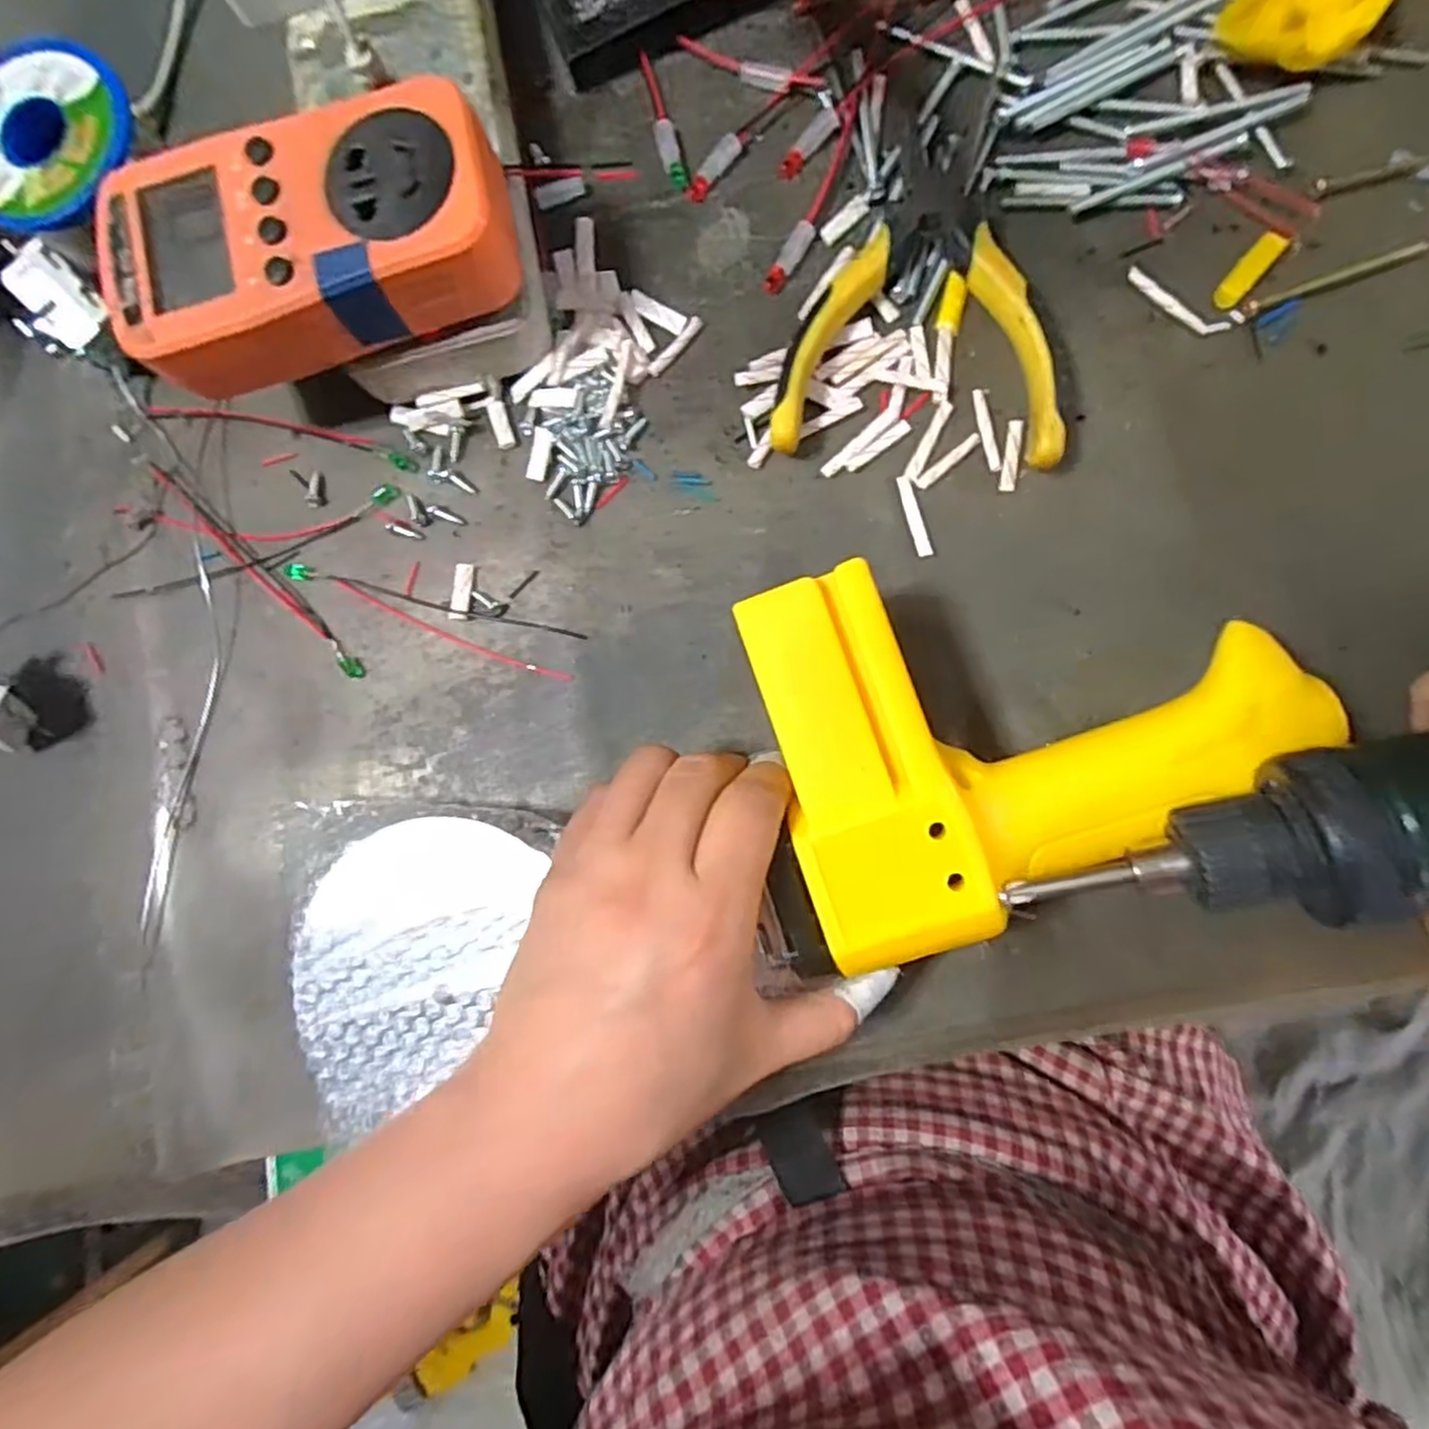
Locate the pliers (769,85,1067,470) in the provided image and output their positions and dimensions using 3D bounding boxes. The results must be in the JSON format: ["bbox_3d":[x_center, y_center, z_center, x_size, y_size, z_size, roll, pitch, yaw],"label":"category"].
[{"bbox_3d":[0.078,-0.156,0.254,0.094,0.017,0.133,8,87,7],"label":"pliers"}]

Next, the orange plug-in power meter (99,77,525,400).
[{"bbox_3d":[-0.129,-0.151,0.234,0.123,0.029,0.064,-13,85,5],"label":"orange plug-in power meter"}]

